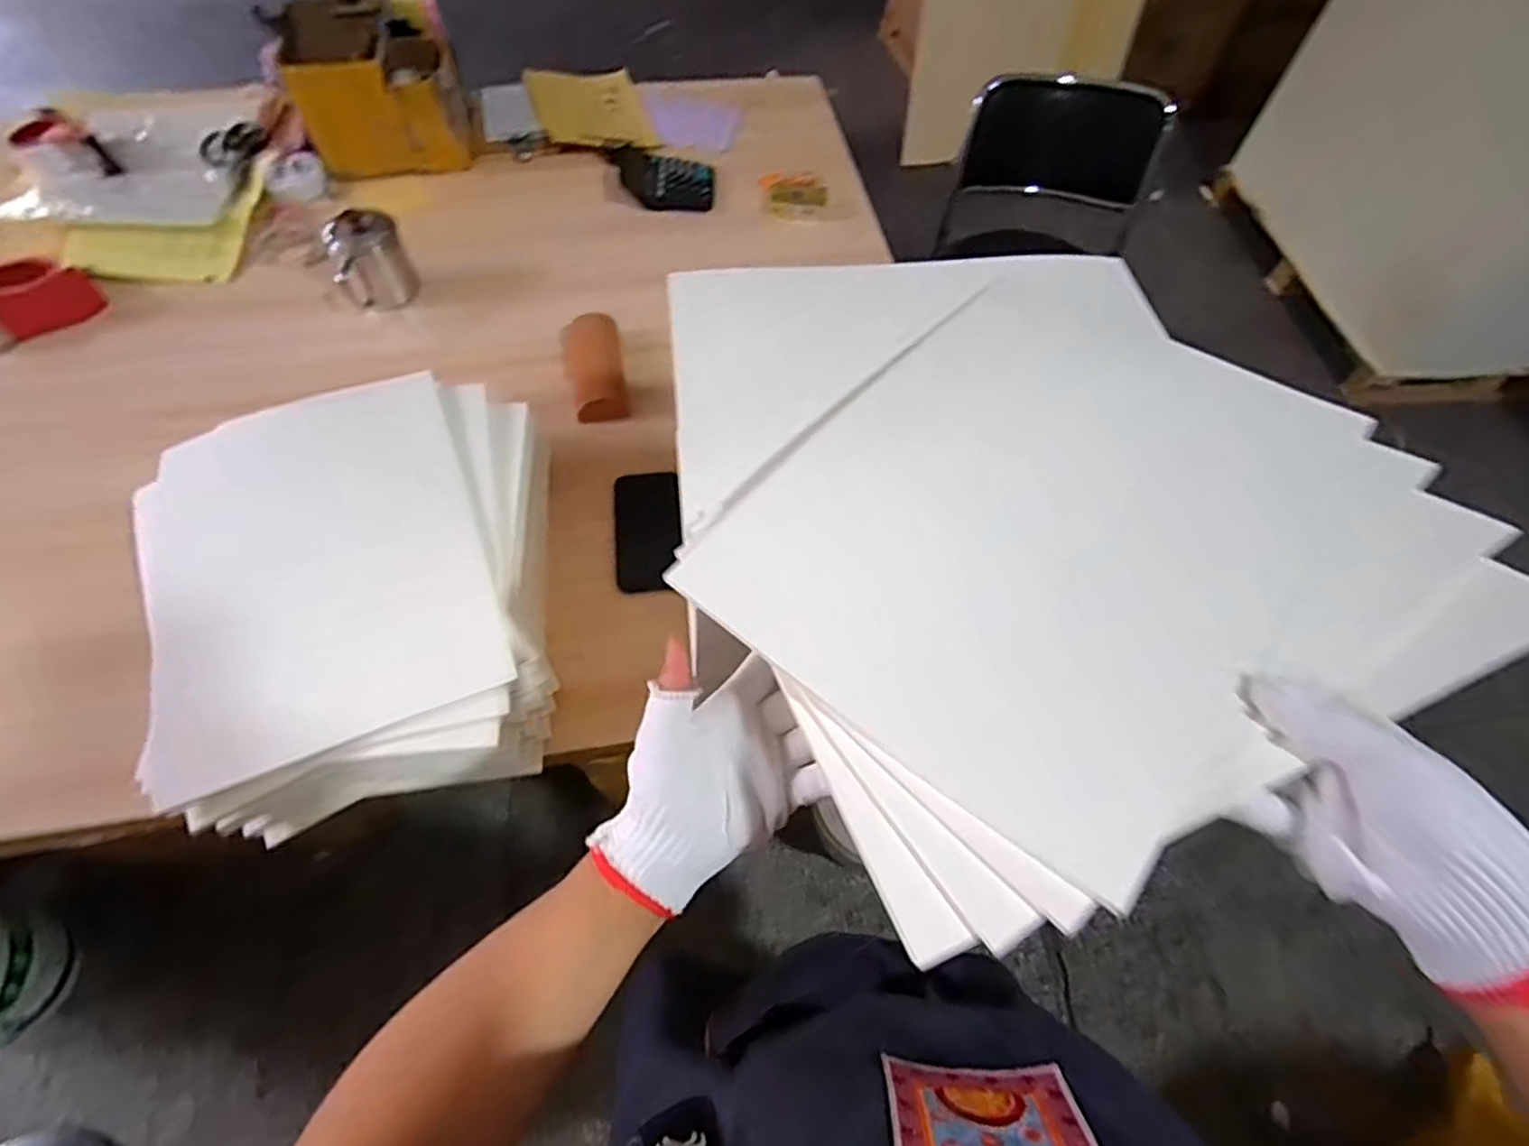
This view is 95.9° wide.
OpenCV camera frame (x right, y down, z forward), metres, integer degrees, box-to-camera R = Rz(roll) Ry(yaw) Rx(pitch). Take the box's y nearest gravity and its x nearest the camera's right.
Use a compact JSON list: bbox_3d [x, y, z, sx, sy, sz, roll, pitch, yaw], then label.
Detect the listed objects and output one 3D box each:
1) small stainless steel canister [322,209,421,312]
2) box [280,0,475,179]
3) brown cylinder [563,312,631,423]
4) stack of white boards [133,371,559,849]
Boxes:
[{"bbox_3d":[-0.526,-0.415,0.927,0.096,0.094,0.092,-25,64,-15],"label":"small stainless steel canister"},{"bbox_3d":[-0.606,-0.795,1.099,0.227,0.138,0.314,-14,62,-10],"label":"box"},{"bbox_3d":[-0.218,-0.266,0.888,0.071,0.035,0.156,-10,61,-8],"label":"brown cylinder"},{"bbox_3d":[-0.367,0.012,0.649,0.328,0.103,0.386,-14,61,-10],"label":"stack of white boards"}]

